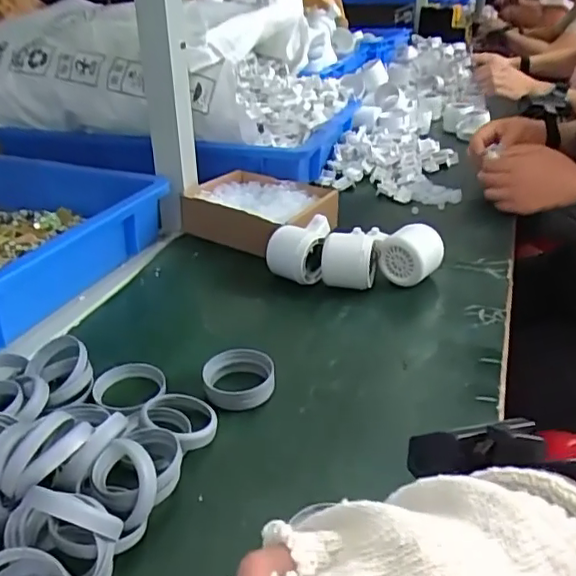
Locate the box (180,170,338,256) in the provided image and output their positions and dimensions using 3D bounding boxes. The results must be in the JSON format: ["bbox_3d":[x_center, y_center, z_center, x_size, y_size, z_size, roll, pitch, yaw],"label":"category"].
[{"bbox_3d":[-0.032,-0.098,0.754,0.188,0.055,0.139,15,34,25],"label":"box"}]

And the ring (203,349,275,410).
[{"bbox_3d":[-0.041,0.076,0.485,0.057,0.019,0.057,0,30,0],"label":"ring"}]

